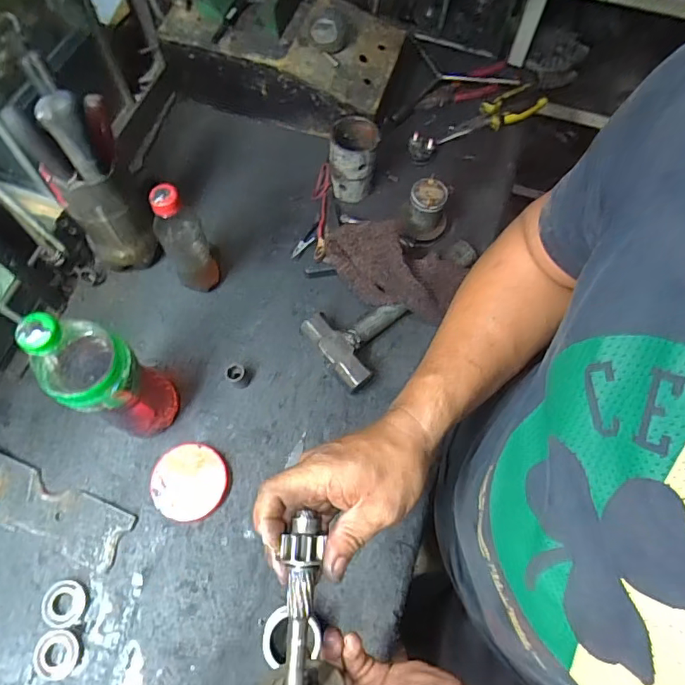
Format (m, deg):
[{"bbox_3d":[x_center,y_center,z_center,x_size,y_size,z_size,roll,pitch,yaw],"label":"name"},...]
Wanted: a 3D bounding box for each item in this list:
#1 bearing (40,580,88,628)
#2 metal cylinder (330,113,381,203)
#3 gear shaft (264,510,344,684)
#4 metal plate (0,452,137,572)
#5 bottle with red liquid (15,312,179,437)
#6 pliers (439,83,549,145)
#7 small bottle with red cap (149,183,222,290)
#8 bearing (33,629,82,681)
[{"bbox_3d":[-0.310,0.291,0.561,0.045,0.009,0.045,1,68,-1],"label":"bearing"},{"bbox_3d":[0.016,-0.268,0.740,0.066,0.098,0.074,7,68,2],"label":"metal cylinder"},{"bbox_3d":[-0.027,0.198,0.368,0.057,0.055,0.138,2,83,0],"label":"gear shaft"},{"bbox_3d":[-0.354,0.197,0.600,0.202,0.011,0.068,23,70,5],"label":"metal plate"},{"bbox_3d":[-0.241,0.040,0.525,0.069,0.273,0.083,41,73,14],"label":"bottle with red liquid"},{"bbox_3d":[0.245,-0.371,0.831,0.197,0.027,0.060,-29,71,-12],"label":"pliers"},{"bbox_3d":[-0.199,-0.131,0.636,0.058,0.194,0.048,-25,70,-11],"label":"small bottle with red cap"},{"bbox_3d":[-0.307,0.336,0.543,0.046,0.010,0.046,1,68,-1],"label":"bearing"}]

